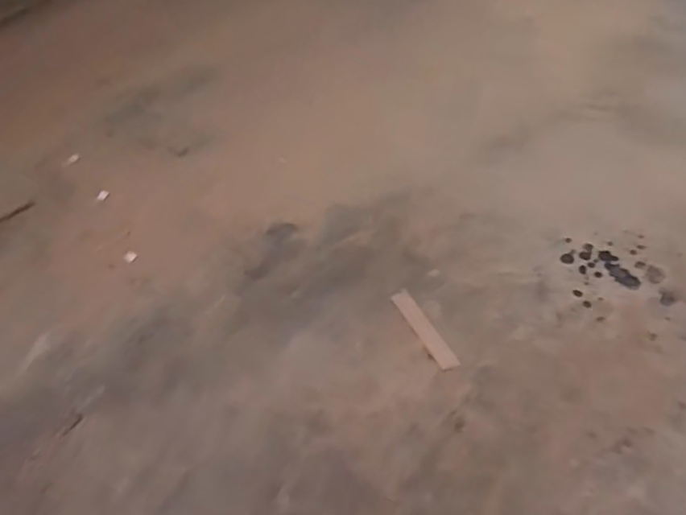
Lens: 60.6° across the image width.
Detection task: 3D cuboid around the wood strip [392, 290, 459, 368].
[{"bbox_3d":[0.221,0.194,1.606,0.053,0.009,0.261,-27,53,-14],"label":"wood strip"}]

